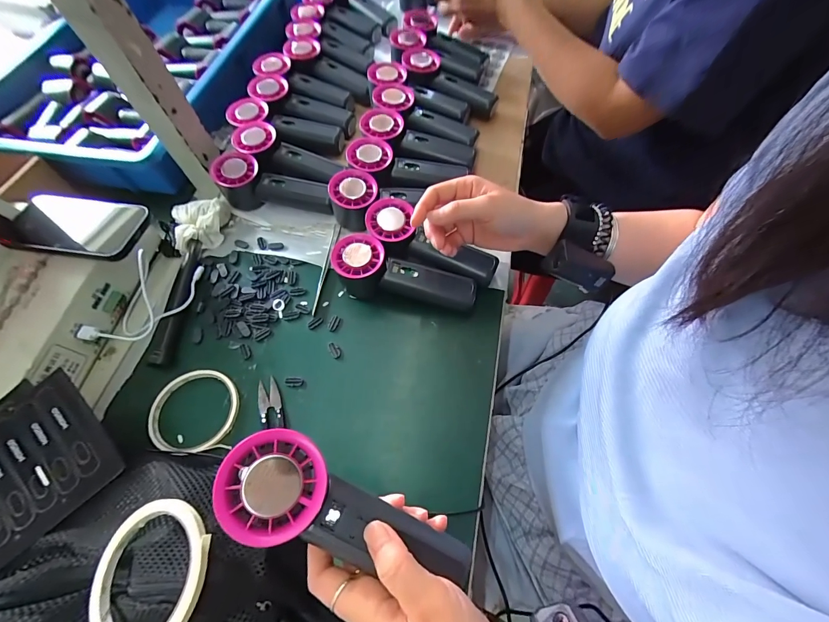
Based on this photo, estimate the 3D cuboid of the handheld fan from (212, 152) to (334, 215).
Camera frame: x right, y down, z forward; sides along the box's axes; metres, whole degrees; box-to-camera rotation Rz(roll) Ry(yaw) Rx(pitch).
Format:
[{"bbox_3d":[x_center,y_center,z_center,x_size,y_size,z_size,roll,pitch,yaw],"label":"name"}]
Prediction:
[{"bbox_3d":[-0.180,-0.165,0.481,0.148,0.052,0.053,5,65,4],"label":"handheld fan"}]

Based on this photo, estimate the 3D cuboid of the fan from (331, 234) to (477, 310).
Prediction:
[{"bbox_3d":[-0.010,-0.041,0.413,0.157,0.055,0.059,6,65,4],"label":"fan"}]

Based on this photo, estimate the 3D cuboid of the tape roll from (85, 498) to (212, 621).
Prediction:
[{"bbox_3d":[-0.188,0.188,0.260,0.086,0.008,0.095,15,67,18],"label":"tape roll"}]

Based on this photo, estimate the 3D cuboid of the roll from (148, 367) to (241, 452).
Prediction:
[{"bbox_3d":[-0.227,0.100,0.373,0.090,0.008,0.082,-2,62,3],"label":"roll"}]

